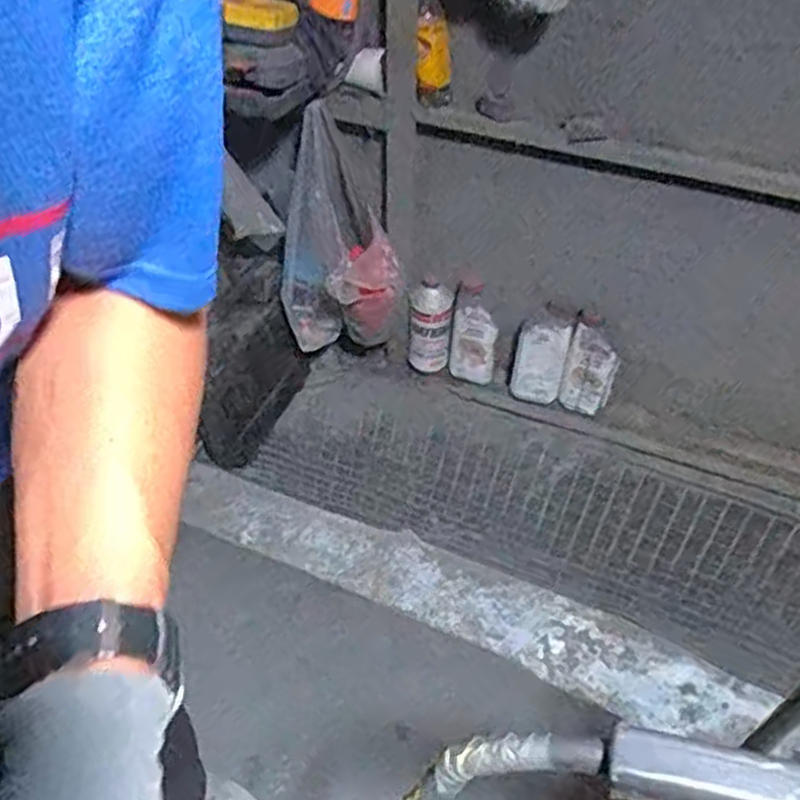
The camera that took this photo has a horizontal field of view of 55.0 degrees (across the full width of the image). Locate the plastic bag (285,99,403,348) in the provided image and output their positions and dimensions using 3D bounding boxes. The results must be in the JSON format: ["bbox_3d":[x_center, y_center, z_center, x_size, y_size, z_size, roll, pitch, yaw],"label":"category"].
[{"bbox_3d":[-0.110,-0.263,1.388,0.211,0.363,0.217,-11,50,-11],"label":"plastic bag"}]

